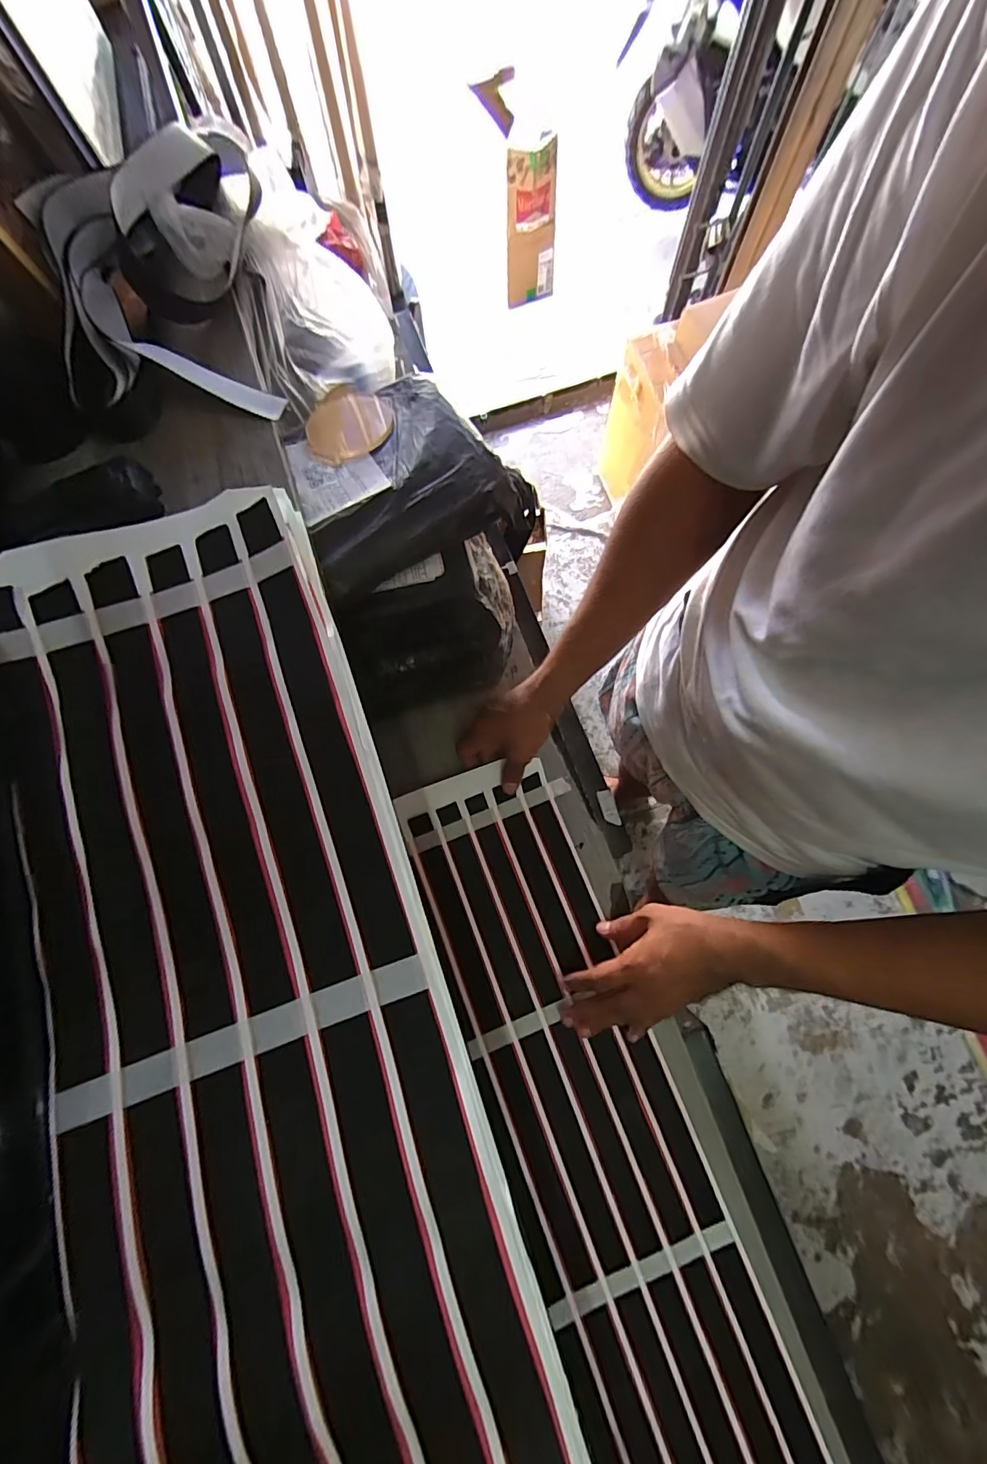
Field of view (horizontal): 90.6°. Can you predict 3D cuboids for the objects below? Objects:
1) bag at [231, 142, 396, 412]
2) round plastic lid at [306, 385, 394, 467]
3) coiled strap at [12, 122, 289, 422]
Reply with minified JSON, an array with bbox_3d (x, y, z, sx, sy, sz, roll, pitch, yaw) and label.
[{"bbox_3d":[-0.168,-0.412,0.473,0.123,0.136,0.162,-10,77,-1],"label":"bag"},{"bbox_3d":[-0.125,-0.261,0.419,0.072,0.012,0.082,16,78,5],"label":"round plastic lid"},{"bbox_3d":[-0.260,-0.356,0.375,0.156,0.055,0.251,-10,77,-1],"label":"coiled strap"}]

